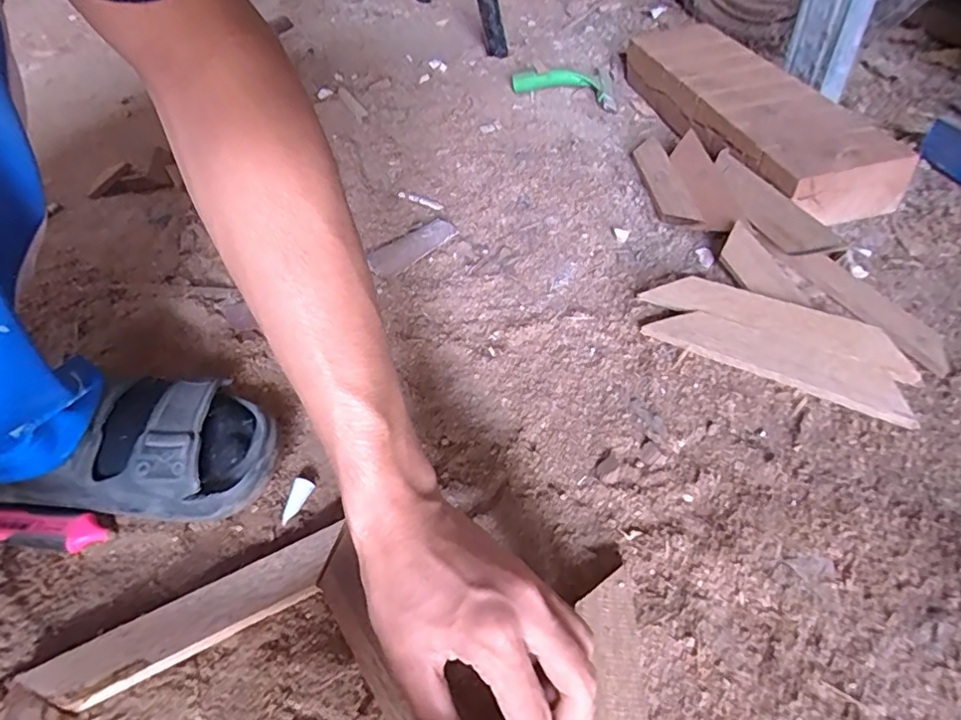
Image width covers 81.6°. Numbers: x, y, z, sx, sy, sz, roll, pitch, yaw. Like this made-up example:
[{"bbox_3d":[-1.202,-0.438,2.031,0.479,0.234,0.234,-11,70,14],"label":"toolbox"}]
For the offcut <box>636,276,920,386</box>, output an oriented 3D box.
[{"bbox_3d":[0.236,-0.034,0.454,0.204,0.013,0.038,25,67,30],"label":"offcut"}]

